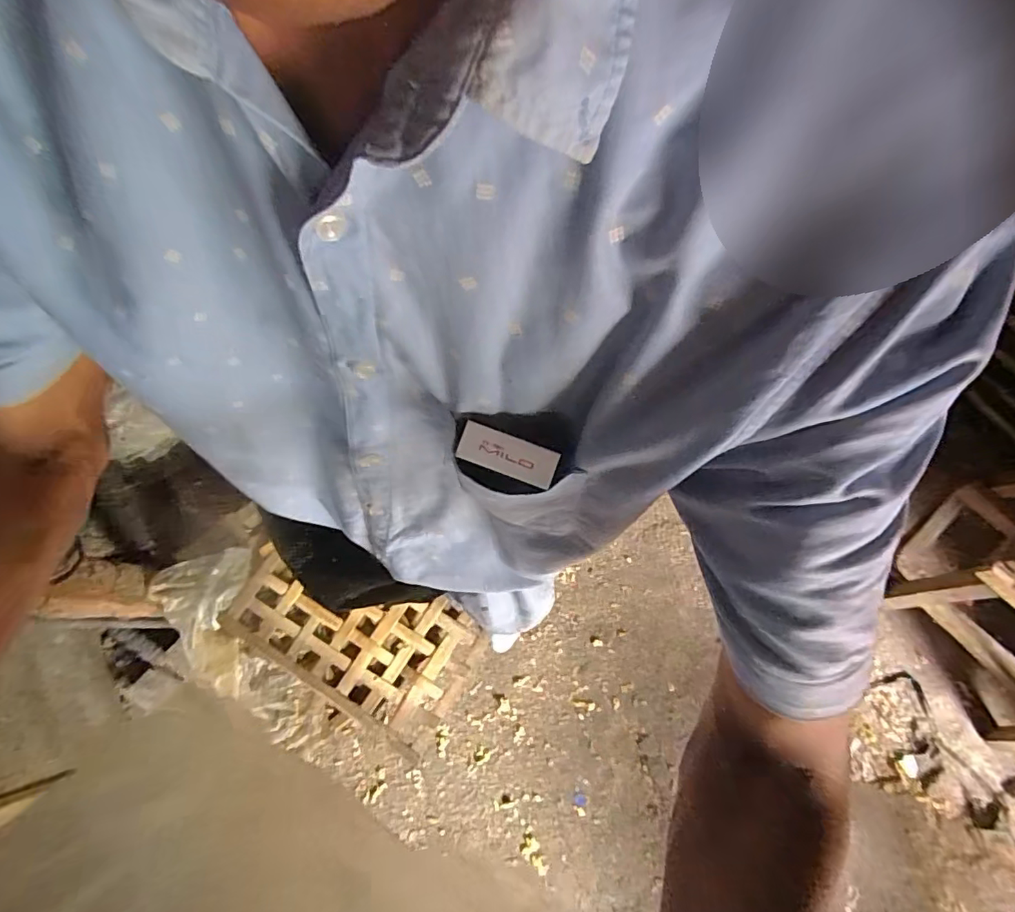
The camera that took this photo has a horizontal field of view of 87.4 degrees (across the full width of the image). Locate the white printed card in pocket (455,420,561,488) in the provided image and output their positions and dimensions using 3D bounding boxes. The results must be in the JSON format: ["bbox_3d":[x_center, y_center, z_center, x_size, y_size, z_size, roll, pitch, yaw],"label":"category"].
[{"bbox_3d":[0.000,-0.001,0.273,0.051,0.004,0.020,20,88,5],"label":"white printed card in pocket"}]

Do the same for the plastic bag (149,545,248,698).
[{"bbox_3d":[-0.677,0.355,1.156,0.195,0.045,0.301,-3,72,-3],"label":"plastic bag"}]

